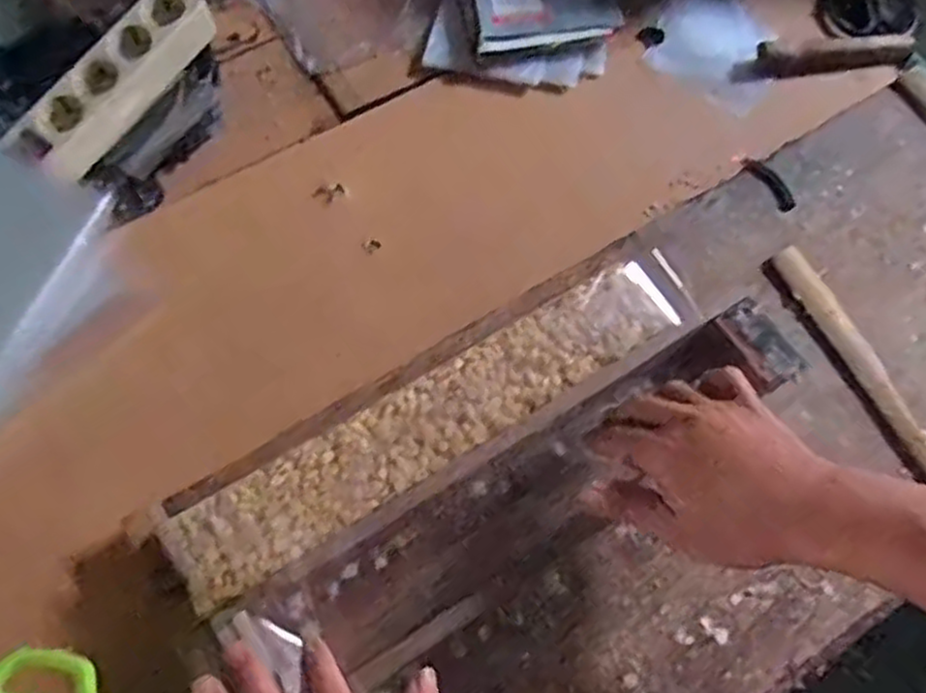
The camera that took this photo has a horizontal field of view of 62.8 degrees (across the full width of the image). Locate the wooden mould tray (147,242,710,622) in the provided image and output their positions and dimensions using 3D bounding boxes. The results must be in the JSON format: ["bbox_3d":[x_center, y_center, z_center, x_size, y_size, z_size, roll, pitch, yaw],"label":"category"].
[{"bbox_3d":[-0.018,0.047,0.531,0.390,0.042,0.094,-30,73,-14],"label":"wooden mould tray"}]

